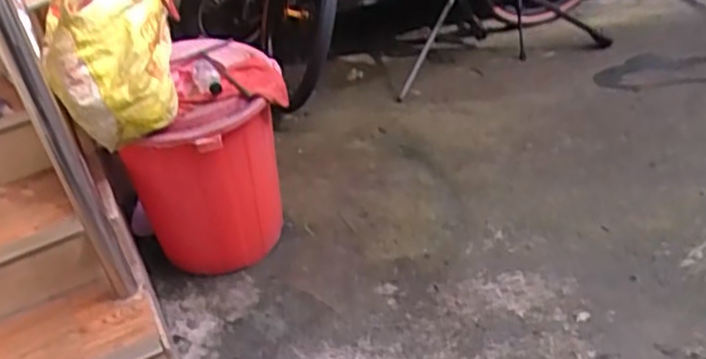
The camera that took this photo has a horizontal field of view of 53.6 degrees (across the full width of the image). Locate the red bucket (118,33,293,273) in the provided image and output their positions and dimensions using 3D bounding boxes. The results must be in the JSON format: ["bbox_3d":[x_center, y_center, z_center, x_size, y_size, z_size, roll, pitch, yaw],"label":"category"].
[{"bbox_3d":[-0.374,-0.049,1.866,0.412,0.532,0.430,-5,39,4],"label":"red bucket"}]

